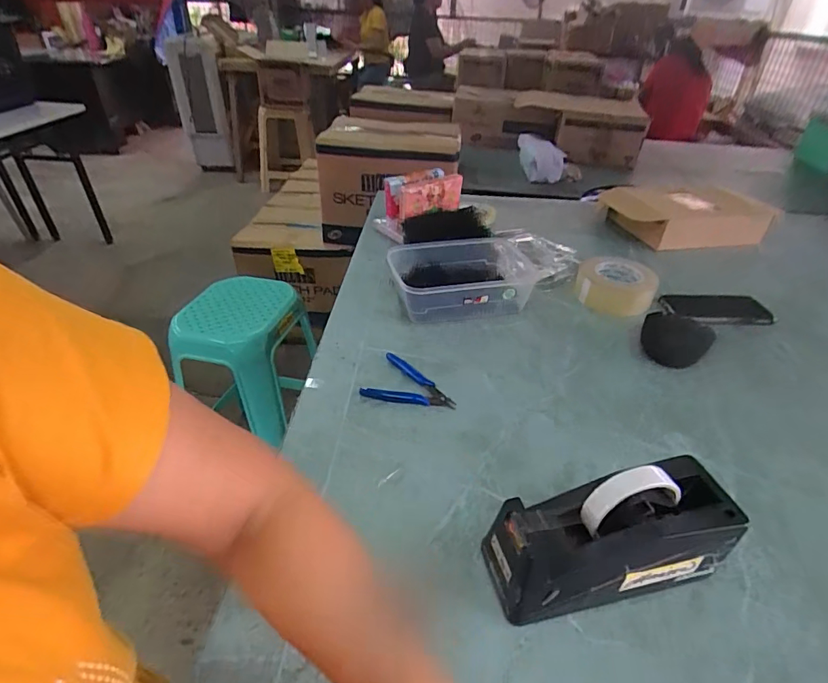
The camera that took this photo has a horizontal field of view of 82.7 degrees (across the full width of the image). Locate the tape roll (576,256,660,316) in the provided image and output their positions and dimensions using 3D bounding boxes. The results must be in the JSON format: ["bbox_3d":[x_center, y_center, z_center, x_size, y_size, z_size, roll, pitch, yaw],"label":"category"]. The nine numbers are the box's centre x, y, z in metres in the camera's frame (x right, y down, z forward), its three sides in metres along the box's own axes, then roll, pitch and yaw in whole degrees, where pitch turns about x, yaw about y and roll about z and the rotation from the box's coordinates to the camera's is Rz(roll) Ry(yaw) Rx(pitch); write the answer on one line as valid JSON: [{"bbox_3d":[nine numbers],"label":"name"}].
[{"bbox_3d":[0.358,-0.100,0.842,0.134,0.051,0.142,15,37,15],"label":"tape roll"}]

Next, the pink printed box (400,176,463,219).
[{"bbox_3d":[0.035,-0.312,1.014,0.145,0.070,0.031,-17,41,-23],"label":"pink printed box"}]

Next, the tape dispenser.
[{"bbox_3d":[0.169,0.169,0.408,0.202,0.116,0.078,-6,37,-13],"label":"tape dispenser"}]

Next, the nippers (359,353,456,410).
[{"bbox_3d":[0.000,0.062,0.630,0.123,0.016,0.081,19,38,21],"label":"nippers"}]

